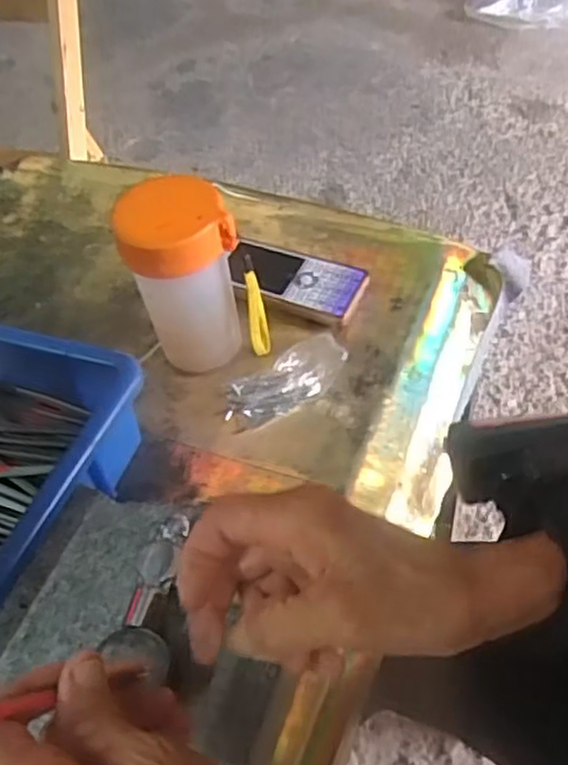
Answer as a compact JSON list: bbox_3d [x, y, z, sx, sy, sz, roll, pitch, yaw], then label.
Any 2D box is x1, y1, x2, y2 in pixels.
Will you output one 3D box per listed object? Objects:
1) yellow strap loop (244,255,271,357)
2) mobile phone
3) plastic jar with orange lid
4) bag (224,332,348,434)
[{"bbox_3d":[-0.019,-0.051,0.500,0.012,0.089,0.008,-4,51,6],"label":"yellow strap loop"},{"bbox_3d":[0.005,-0.081,0.566,0.113,0.018,0.050,17,56,21],"label":"mobile phone"},{"bbox_3d":[-0.066,-0.065,0.486,0.070,0.143,0.064,-4,51,5],"label":"plastic jar with orange lid"},{"bbox_3d":[0.002,-0.002,0.512,0.097,0.015,0.043,-39,56,-21],"label":"bag"}]

